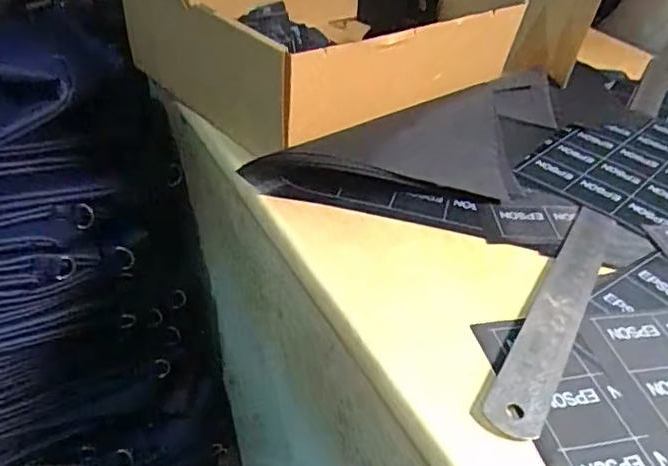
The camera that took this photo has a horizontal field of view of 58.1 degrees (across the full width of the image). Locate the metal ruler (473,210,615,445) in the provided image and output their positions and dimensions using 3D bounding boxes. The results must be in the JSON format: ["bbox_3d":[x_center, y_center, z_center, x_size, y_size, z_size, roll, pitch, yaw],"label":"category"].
[{"bbox_3d":[0.141,0.043,0.371,0.032,0.008,0.220,27,42,20],"label":"metal ruler"}]

